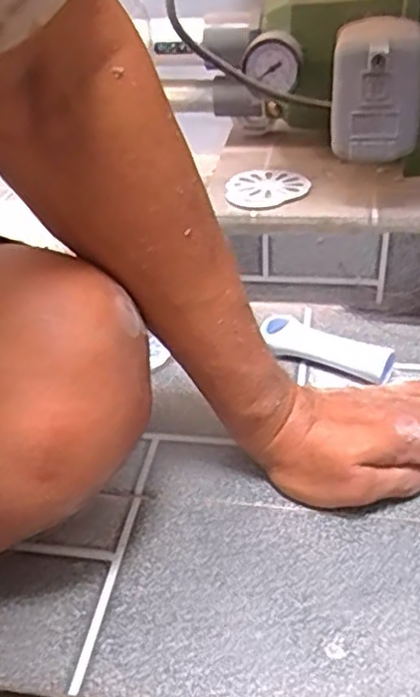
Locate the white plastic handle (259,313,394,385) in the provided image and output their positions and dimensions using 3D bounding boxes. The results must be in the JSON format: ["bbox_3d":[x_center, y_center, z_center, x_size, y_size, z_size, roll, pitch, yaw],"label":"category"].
[{"bbox_3d":[0.091,0.003,0.525,0.109,0.027,0.027,21,42,31],"label":"white plastic handle"}]

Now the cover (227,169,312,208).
[{"bbox_3d":[0.052,-0.145,0.591,0.074,0.007,0.072,-3,35,1],"label":"cover"}]

